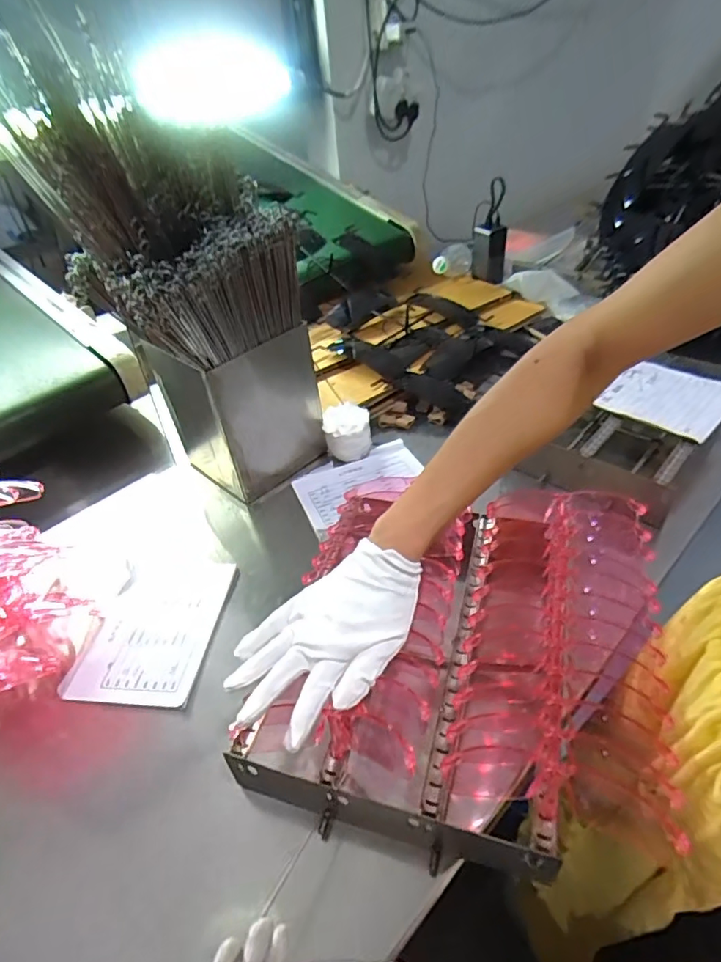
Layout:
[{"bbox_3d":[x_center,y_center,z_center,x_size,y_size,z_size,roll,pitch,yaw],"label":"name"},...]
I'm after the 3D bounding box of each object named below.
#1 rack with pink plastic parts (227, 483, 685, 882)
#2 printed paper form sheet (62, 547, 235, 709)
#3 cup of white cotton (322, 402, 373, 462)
[{"bbox_3d":[0.090,0.138,0.476,0.305,0.102,0.313,7,42,14],"label":"rack with pink plastic parts"},{"bbox_3d":[-0.227,0.153,0.592,0.141,0.011,0.188,0,41,7],"label":"printed paper form sheet"},{"bbox_3d":[-0.018,-0.072,0.781,0.065,0.062,0.070,-3,41,3],"label":"cup of white cotton"}]

